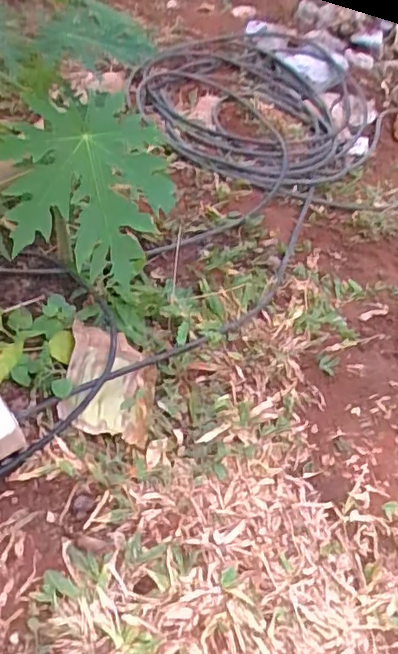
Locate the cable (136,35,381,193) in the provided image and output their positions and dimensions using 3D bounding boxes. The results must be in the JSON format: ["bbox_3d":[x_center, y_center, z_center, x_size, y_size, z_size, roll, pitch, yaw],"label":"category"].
[{"bbox_3d":[0.110,-0.429,1.108,0.413,0.059,0.514,8,54,6],"label":"cable"}]

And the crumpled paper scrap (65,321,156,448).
[{"bbox_3d":[-0.092,0.058,0.624,0.090,0.030,0.125,3,53,2],"label":"crumpled paper scrap"}]

